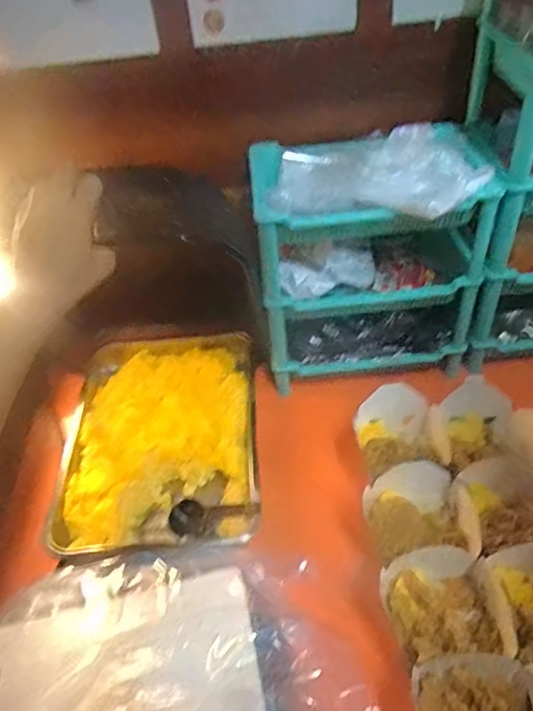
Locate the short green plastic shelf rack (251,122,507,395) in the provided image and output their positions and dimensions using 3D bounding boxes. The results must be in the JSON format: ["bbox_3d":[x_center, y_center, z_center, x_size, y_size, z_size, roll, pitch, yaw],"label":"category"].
[{"bbox_3d":[0.146,-0.141,0.826,0.297,0.314,0.214,-4,45,2],"label":"short green plastic shelf rack"}]

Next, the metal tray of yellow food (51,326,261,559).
[{"bbox_3d":[-0.158,0.120,0.844,0.281,0.053,0.395,-5,45,1],"label":"metal tray of yellow food"}]

